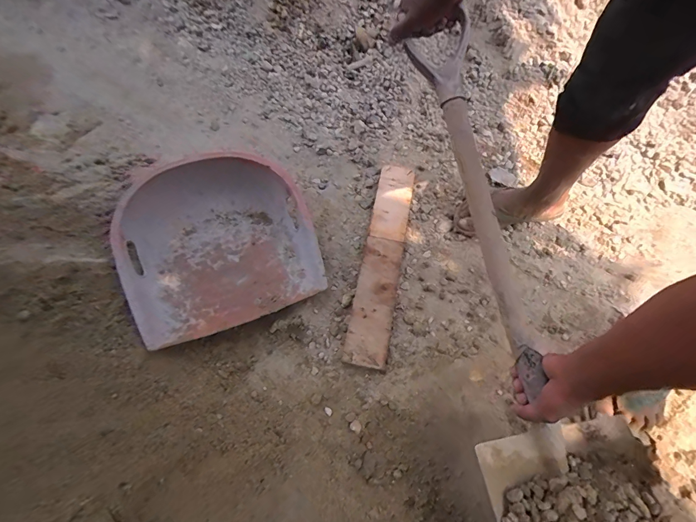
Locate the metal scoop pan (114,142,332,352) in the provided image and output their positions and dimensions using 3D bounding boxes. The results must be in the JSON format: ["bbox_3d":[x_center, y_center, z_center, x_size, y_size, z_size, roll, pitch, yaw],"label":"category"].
[{"bbox_3d":[-0.302,-0.063,0.838,0.390,0.114,0.404,-20,61,-12],"label":"metal scoop pan"}]

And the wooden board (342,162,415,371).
[{"bbox_3d":[0.084,-0.024,0.869,0.087,0.023,0.529,10,63,6],"label":"wooden board"}]

